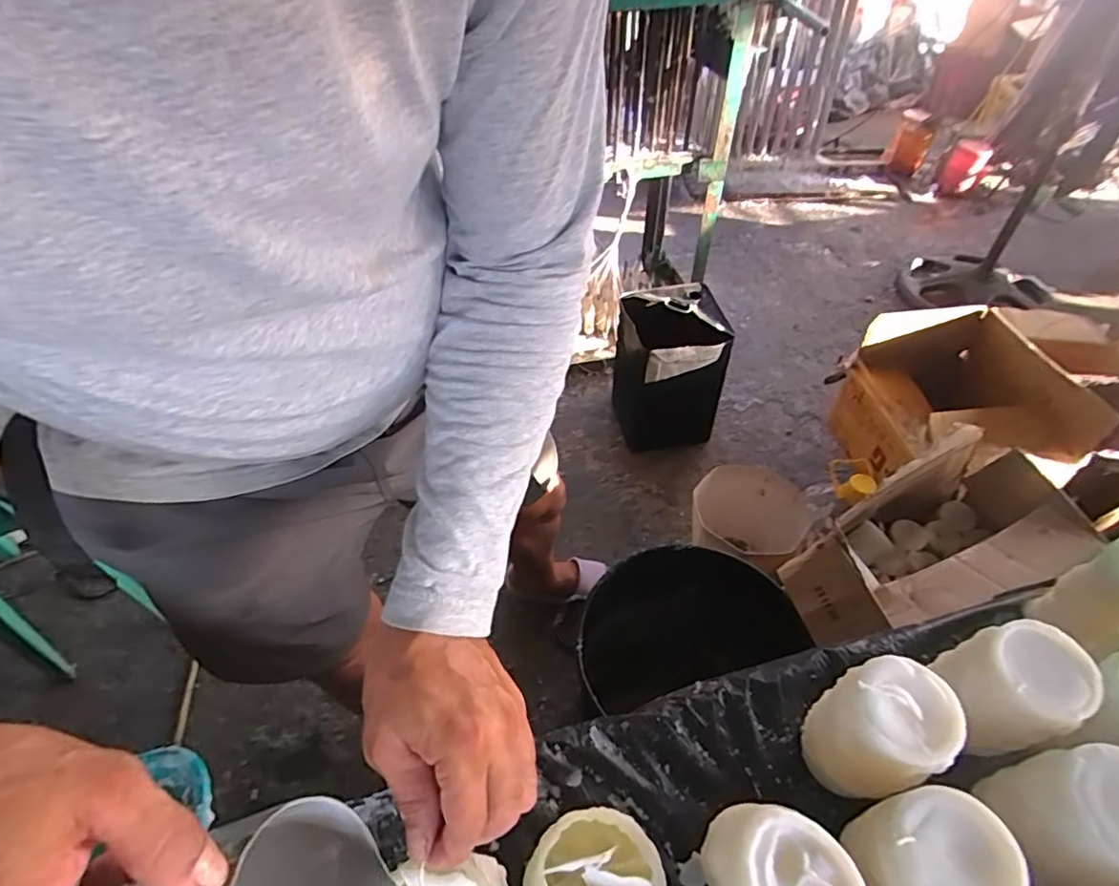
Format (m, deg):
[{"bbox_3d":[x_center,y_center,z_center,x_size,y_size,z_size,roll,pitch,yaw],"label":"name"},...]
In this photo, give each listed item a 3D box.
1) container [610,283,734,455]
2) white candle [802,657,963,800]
[{"bbox_3d":[0.275,-0.185,1.464,0.249,0.343,0.248,-5,48,-4],"label":"container"},{"bbox_3d":[0.197,0.188,0.368,0.070,0.108,0.067,-17,49,-14],"label":"white candle"}]

